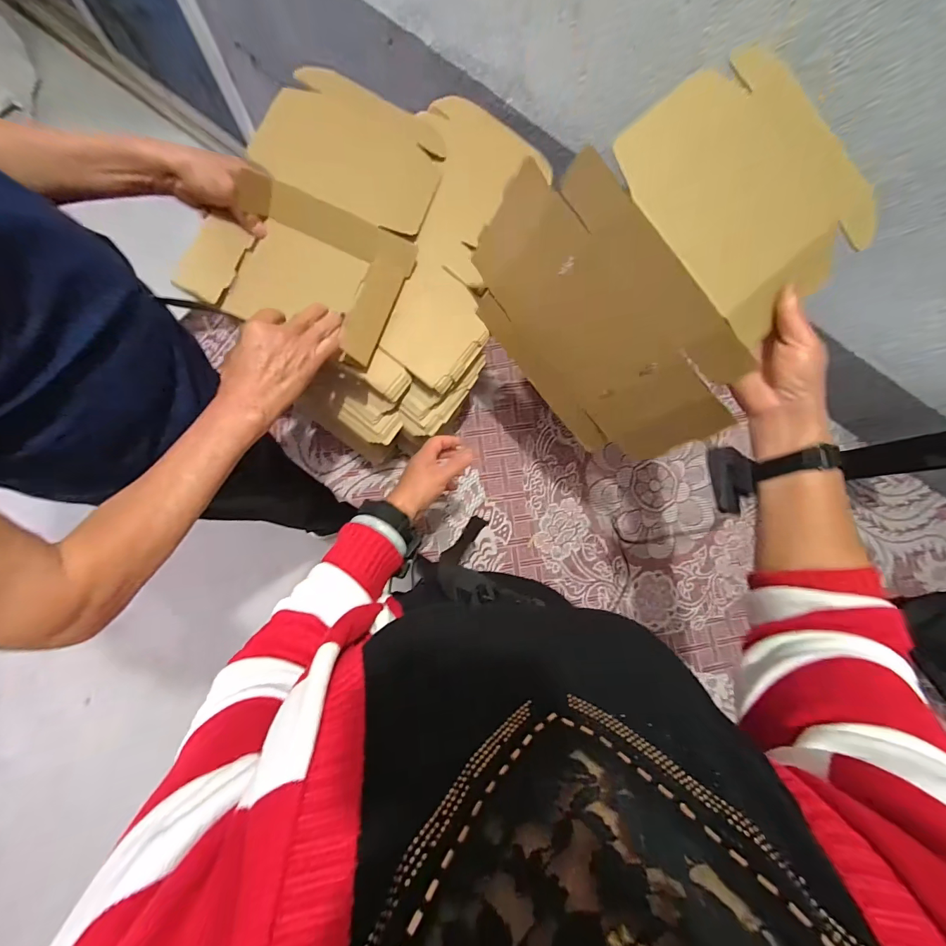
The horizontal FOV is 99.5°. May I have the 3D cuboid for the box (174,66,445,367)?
[{"bbox_3d":[-0.187,-0.363,0.552,0.241,0.066,0.381,22,80,-2],"label":"box"}]

